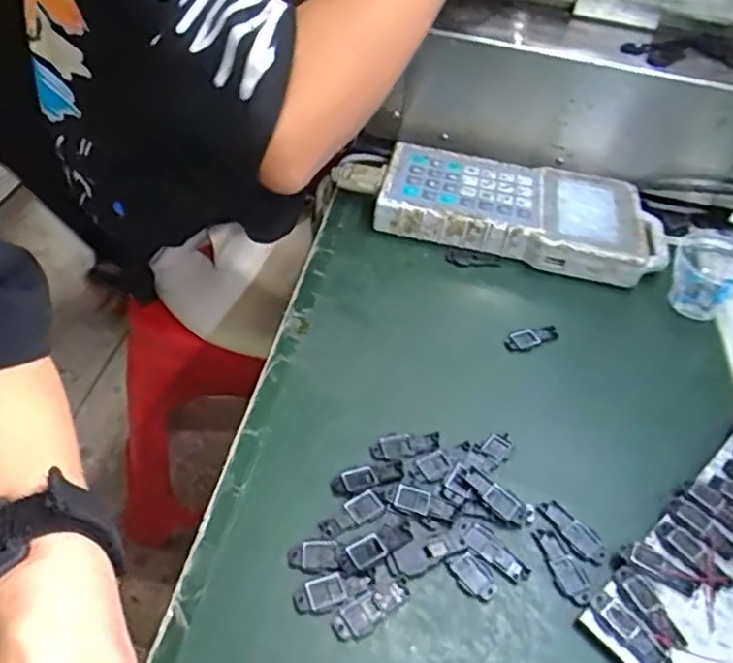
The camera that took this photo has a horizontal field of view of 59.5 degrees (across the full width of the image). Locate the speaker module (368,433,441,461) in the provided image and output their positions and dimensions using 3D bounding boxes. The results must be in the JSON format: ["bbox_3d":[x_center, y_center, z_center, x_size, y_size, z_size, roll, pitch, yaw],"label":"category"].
[{"bbox_3d":[0.023,0.064,0.362,0.041,0.004,0.015,-5,47,-12],"label":"speaker module"}]

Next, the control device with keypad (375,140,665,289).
[{"bbox_3d":[0.122,-0.094,0.511,0.219,0.034,0.100,12,46,5],"label":"control device with keypad"}]

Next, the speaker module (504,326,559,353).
[{"bbox_3d":[0.112,0.004,0.435,0.040,0.004,0.014,-15,50,-20],"label":"speaker module"}]

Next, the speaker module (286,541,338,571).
[{"bbox_3d":[-0.026,0.109,0.314,0.024,0.004,0.014,1,46,-6],"label":"speaker module"}]

